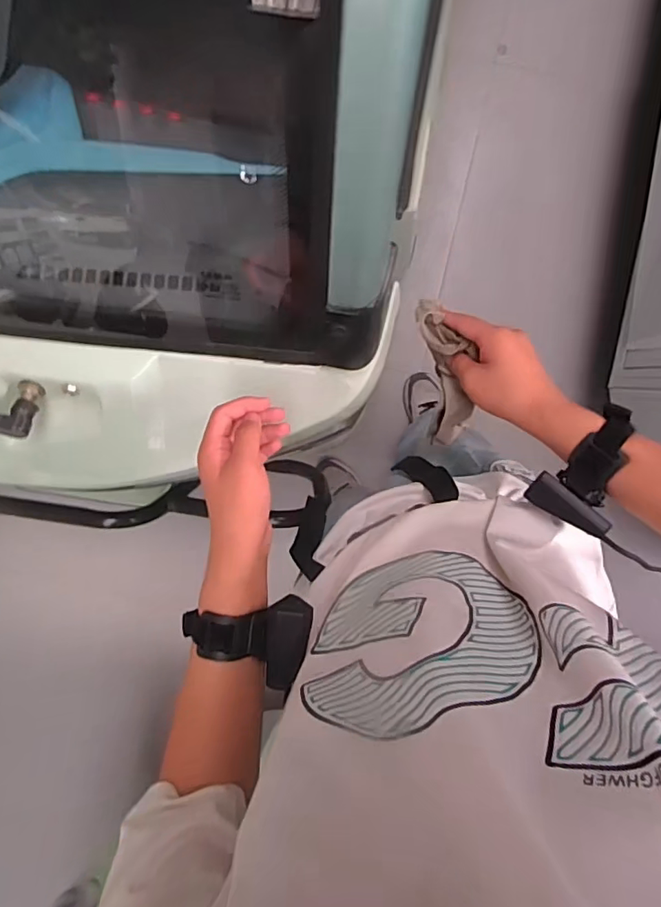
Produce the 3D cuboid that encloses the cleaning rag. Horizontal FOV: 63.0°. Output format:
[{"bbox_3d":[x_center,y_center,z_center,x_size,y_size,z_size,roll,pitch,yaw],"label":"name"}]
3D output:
[{"bbox_3d":[0.117,-0.081,0.541,0.045,0.032,0.143,-12,104,4],"label":"cleaning rag"}]

